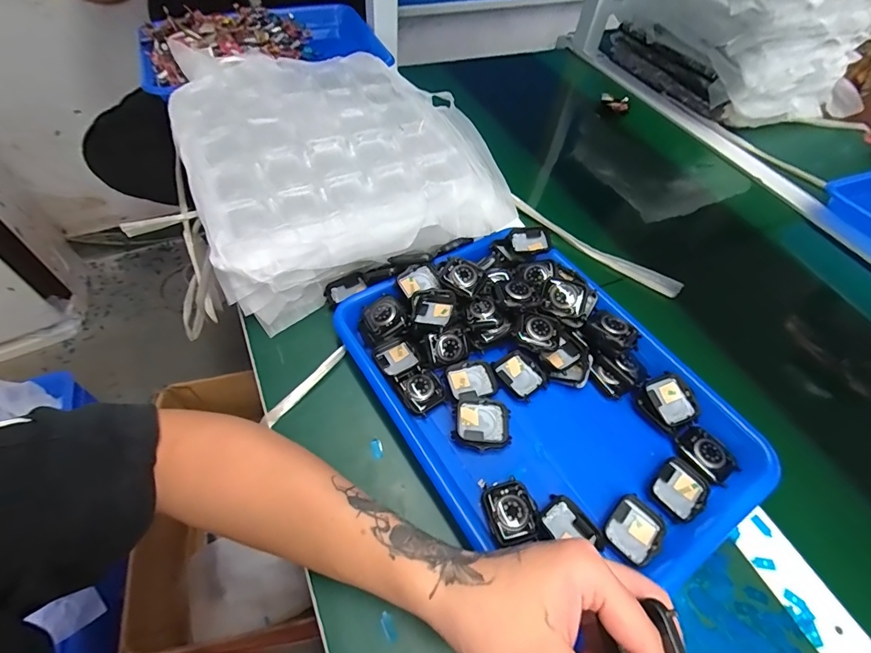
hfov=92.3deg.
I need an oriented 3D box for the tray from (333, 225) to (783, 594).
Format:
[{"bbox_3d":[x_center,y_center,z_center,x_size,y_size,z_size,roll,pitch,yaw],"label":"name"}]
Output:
[{"bbox_3d":[0.089,0.052,0.367,0.240,0.047,0.321,-27,61,-21],"label":"tray"}]

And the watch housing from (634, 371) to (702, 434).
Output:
[{"bbox_3d":[0.208,0.069,0.377,0.044,0.014,0.047,-27,68,-5],"label":"watch housing"}]

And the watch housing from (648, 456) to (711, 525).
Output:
[{"bbox_3d":[0.197,0.132,0.338,0.047,0.007,0.038,-35,64,-25],"label":"watch housing"}]

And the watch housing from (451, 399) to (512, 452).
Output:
[{"bbox_3d":[0.039,0.084,0.353,0.047,0.018,0.040,4,55,-2],"label":"watch housing"}]

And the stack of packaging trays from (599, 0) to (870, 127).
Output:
[{"bbox_3d":[0.537,-0.532,0.730,0.323,0.193,0.335,-13,57,-13],"label":"stack of packaging trays"}]

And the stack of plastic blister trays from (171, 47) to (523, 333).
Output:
[{"bbox_3d":[-0.130,-0.204,0.505,0.306,0.082,0.390,-22,59,-18],"label":"stack of plastic blister trays"}]

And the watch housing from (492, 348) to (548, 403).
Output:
[{"bbox_3d":[0.078,0.044,0.384,0.038,0.012,0.045,-30,62,-23],"label":"watch housing"}]

